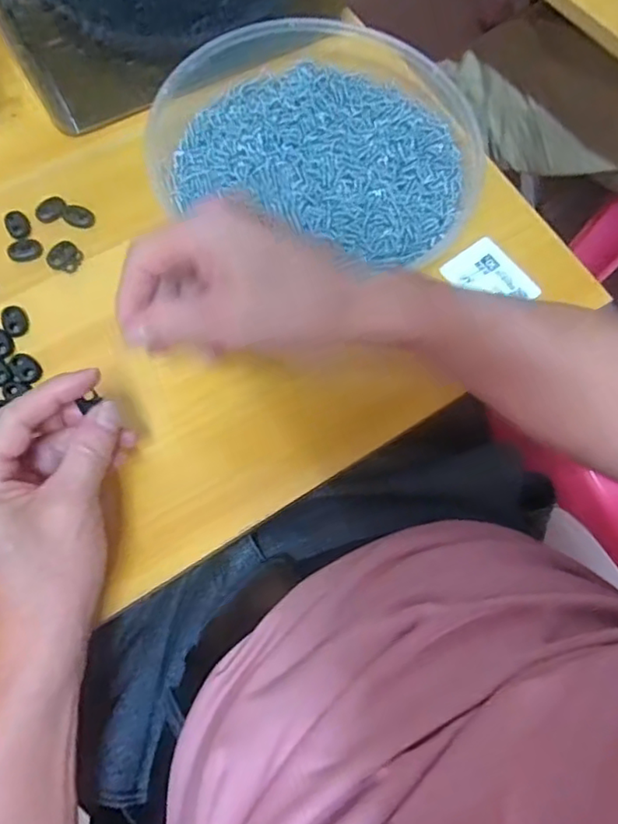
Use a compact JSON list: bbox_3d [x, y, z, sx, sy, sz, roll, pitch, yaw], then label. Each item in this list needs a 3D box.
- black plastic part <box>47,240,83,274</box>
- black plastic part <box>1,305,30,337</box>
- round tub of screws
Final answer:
[{"bbox_3d":[-0.168,-0.107,0.417,0.024,0.004,0.021,42,73,12],"label":"black plastic part"},{"bbox_3d":[-0.192,-0.060,0.395,0.016,0.004,0.023,-25,73,-11],"label":"black plastic part"},{"bbox_3d":[0.015,-0.208,0.447,0.230,0.047,0.215,1,70,-2],"label":"round tub of screws"}]

